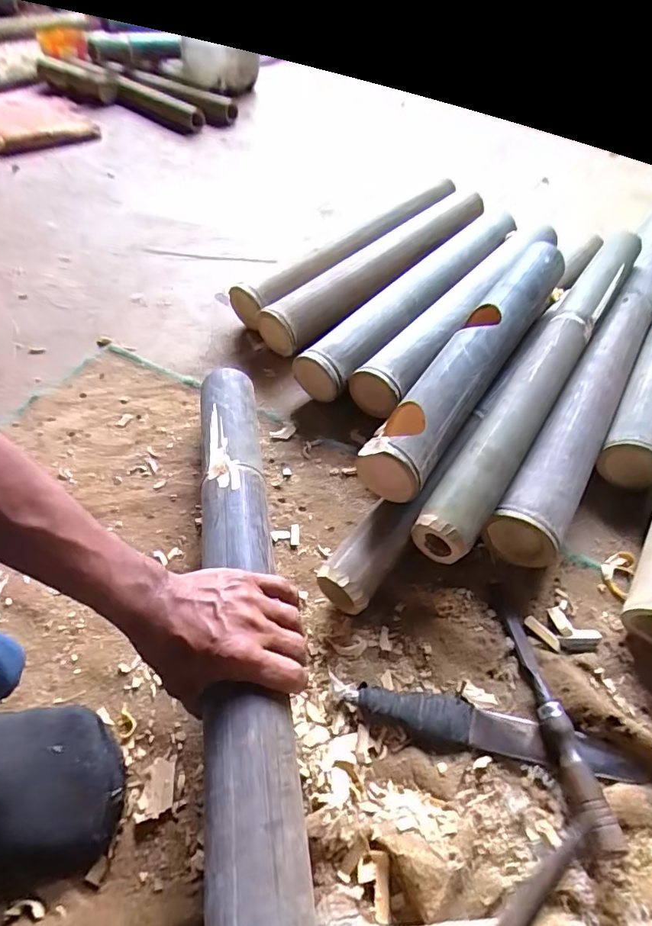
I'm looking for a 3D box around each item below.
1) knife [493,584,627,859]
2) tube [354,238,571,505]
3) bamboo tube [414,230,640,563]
[{"bbox_3d":[0.204,0.216,0.440,0.022,0.035,0.224,-4,52,-4],"label":"knife"},{"bbox_3d":[0.192,-0.147,0.610,0.083,0.061,0.491,29,57,20],"label":"tube"},{"bbox_3d":[0.283,-0.126,0.631,0.069,0.081,0.611,29,57,20],"label":"bamboo tube"}]

